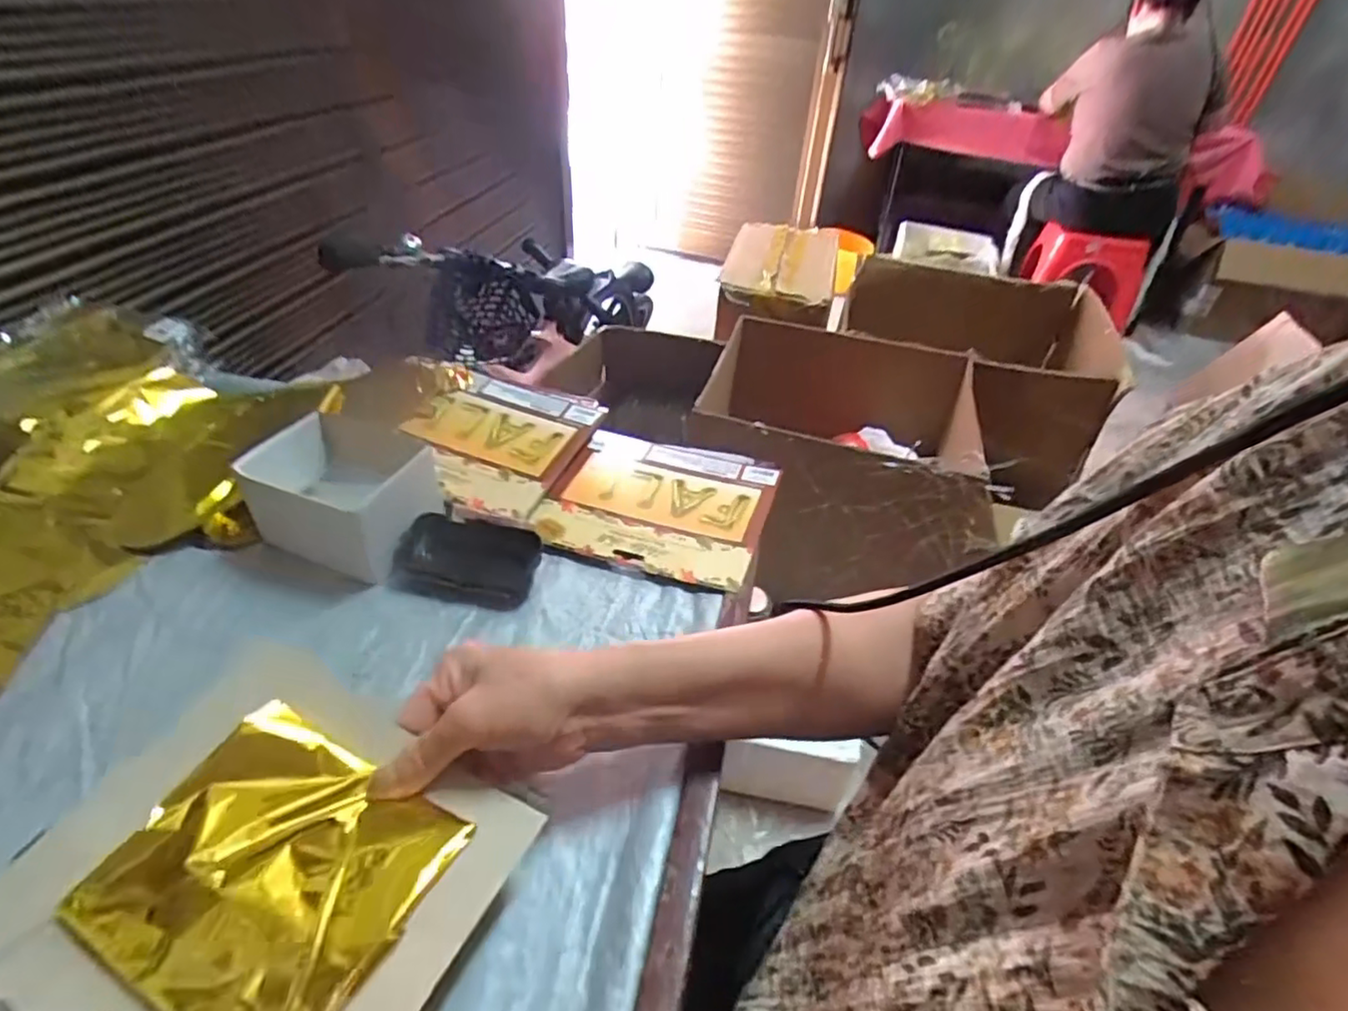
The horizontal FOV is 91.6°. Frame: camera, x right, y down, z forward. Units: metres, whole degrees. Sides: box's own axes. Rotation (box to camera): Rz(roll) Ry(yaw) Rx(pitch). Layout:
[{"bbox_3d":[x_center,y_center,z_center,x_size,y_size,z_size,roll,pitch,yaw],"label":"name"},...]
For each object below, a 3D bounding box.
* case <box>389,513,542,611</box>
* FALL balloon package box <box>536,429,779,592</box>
[{"bbox_3d":[-0.163,0.043,0.515,0.110,0.038,0.056,10,39,6],"label":"case"},{"bbox_3d":[-0.013,-0.001,0.590,0.186,0.027,0.156,14,40,11],"label":"FALL balloon package box"}]

